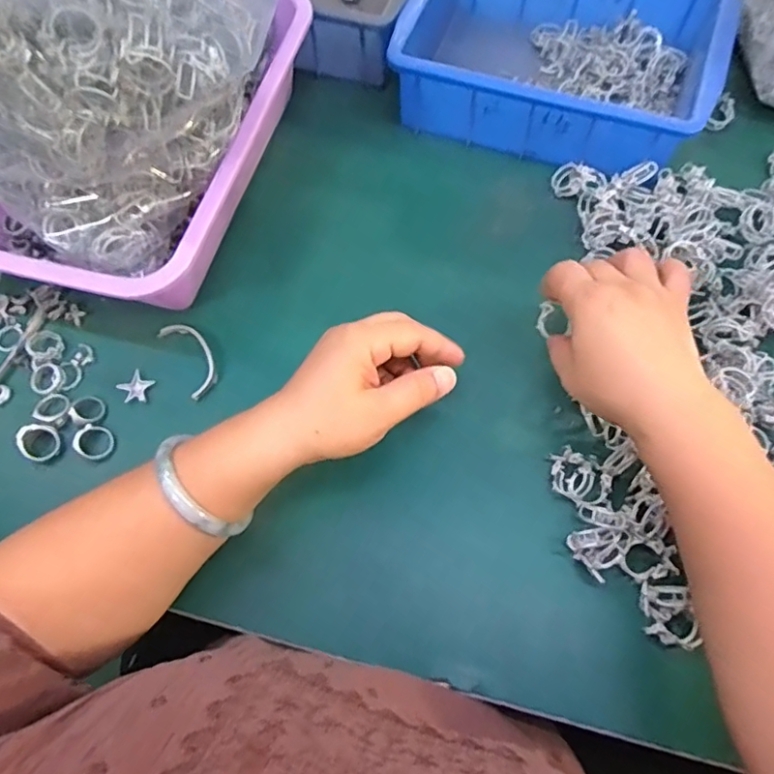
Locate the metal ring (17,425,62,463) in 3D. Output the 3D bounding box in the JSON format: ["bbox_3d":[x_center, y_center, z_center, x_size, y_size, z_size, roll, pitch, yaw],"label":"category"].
[{"bbox_3d":[-0.245,0.039,0.394,0.026,0.015,0.025,-1,69,2],"label":"metal ring"}]

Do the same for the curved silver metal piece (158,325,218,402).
[{"bbox_3d":[-0.146,-0.023,0.419,0.027,0.006,0.065,-30,71,-9],"label":"curved silver metal piece"}]

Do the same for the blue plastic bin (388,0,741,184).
[{"bbox_3d":[0.142,-0.279,0.475,0.248,0.075,0.181,20,71,9],"label":"blue plastic bin"}]

